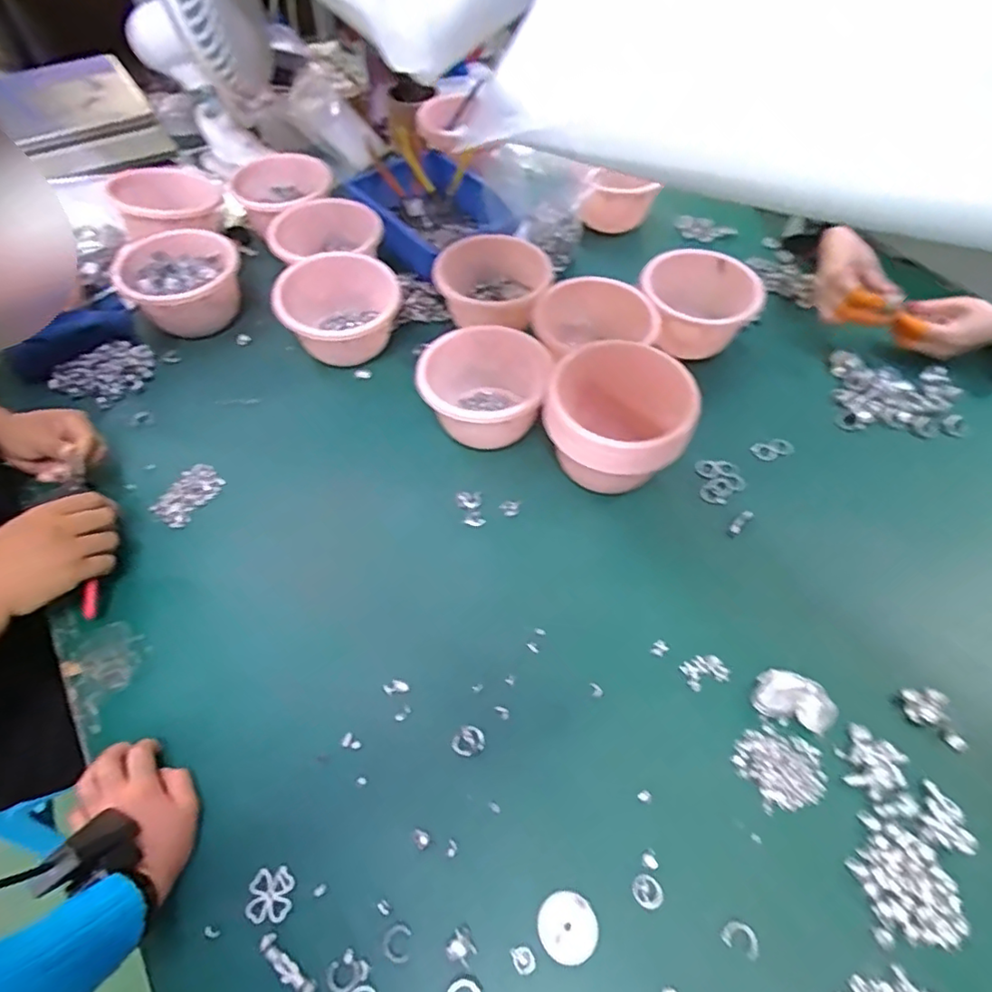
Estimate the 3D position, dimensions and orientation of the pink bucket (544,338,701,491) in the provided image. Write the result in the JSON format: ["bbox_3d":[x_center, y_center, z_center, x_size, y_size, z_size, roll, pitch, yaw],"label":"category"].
[{"bbox_3d":[0.136,-0.078,0.653,0.154,0.117,0.146,26,59,16],"label":"pink bucket"}]

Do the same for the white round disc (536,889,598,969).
[{"bbox_3d":[0.054,0.325,0.442,0.043,0.004,0.044,0,56,0],"label":"white round disc"}]

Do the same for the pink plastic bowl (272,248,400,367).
[{"bbox_3d":[-0.202,-0.238,0.772,0.151,0.087,0.142,-12,57,-8],"label":"pink plastic bowl"}]

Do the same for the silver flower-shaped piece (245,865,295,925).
[{"bbox_3d":[-0.172,0.305,0.448,0.033,0.005,0.035,-2,56,-2],"label":"silver flower-shaped piece"}]

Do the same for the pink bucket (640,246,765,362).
[{"bbox_3d":[0.263,-0.248,0.783,0.148,0.087,0.140,9,56,6],"label":"pink bucket"}]

